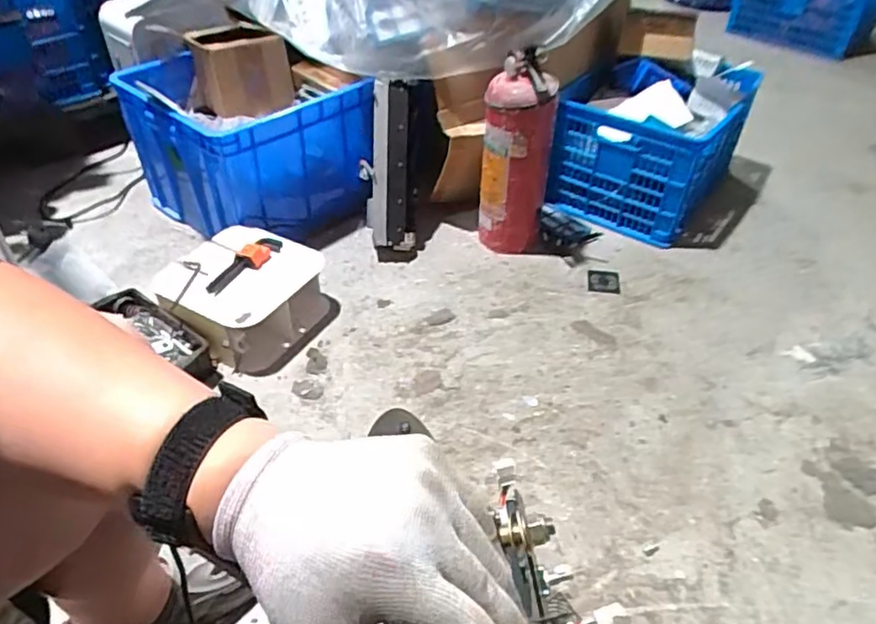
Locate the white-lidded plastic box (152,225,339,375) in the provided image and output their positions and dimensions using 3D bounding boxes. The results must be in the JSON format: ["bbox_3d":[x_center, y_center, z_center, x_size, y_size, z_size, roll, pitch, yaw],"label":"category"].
[{"bbox_3d":[-0.353,-0.037,1.163,0.268,0.123,0.229,18,44,19],"label":"white-lidded plastic box"}]

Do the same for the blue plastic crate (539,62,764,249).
[{"bbox_3d":[0.496,-0.403,1.475,0.351,0.287,0.427,25,47,25],"label":"blue plastic crate"}]

